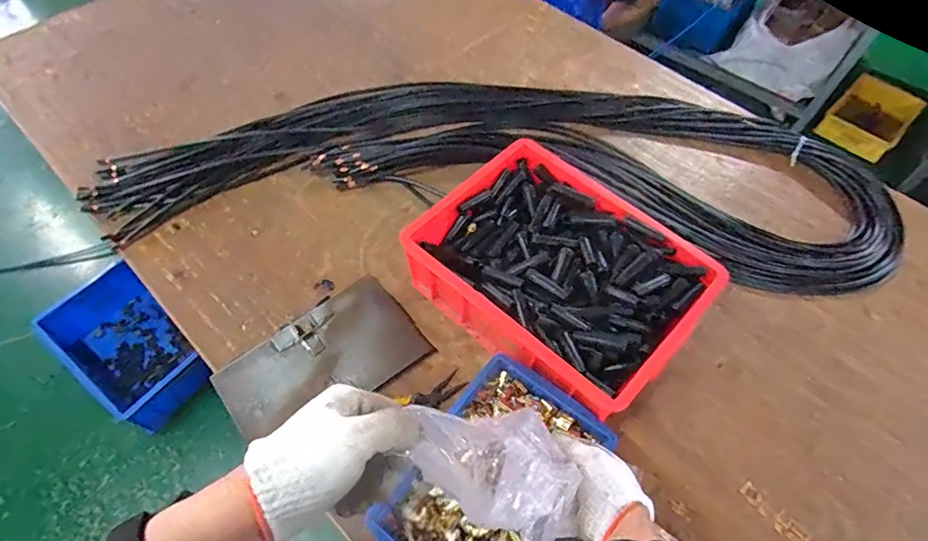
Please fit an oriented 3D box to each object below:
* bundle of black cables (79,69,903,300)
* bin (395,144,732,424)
[{"bbox_3d":[0.065,-0.232,1.031,1.579,0.031,0.534,4,59,1],"label":"bundle of black cables"},{"bbox_3d":[0.148,0.016,0.815,0.322,0.156,0.411,-40,67,-23],"label":"bin"}]

